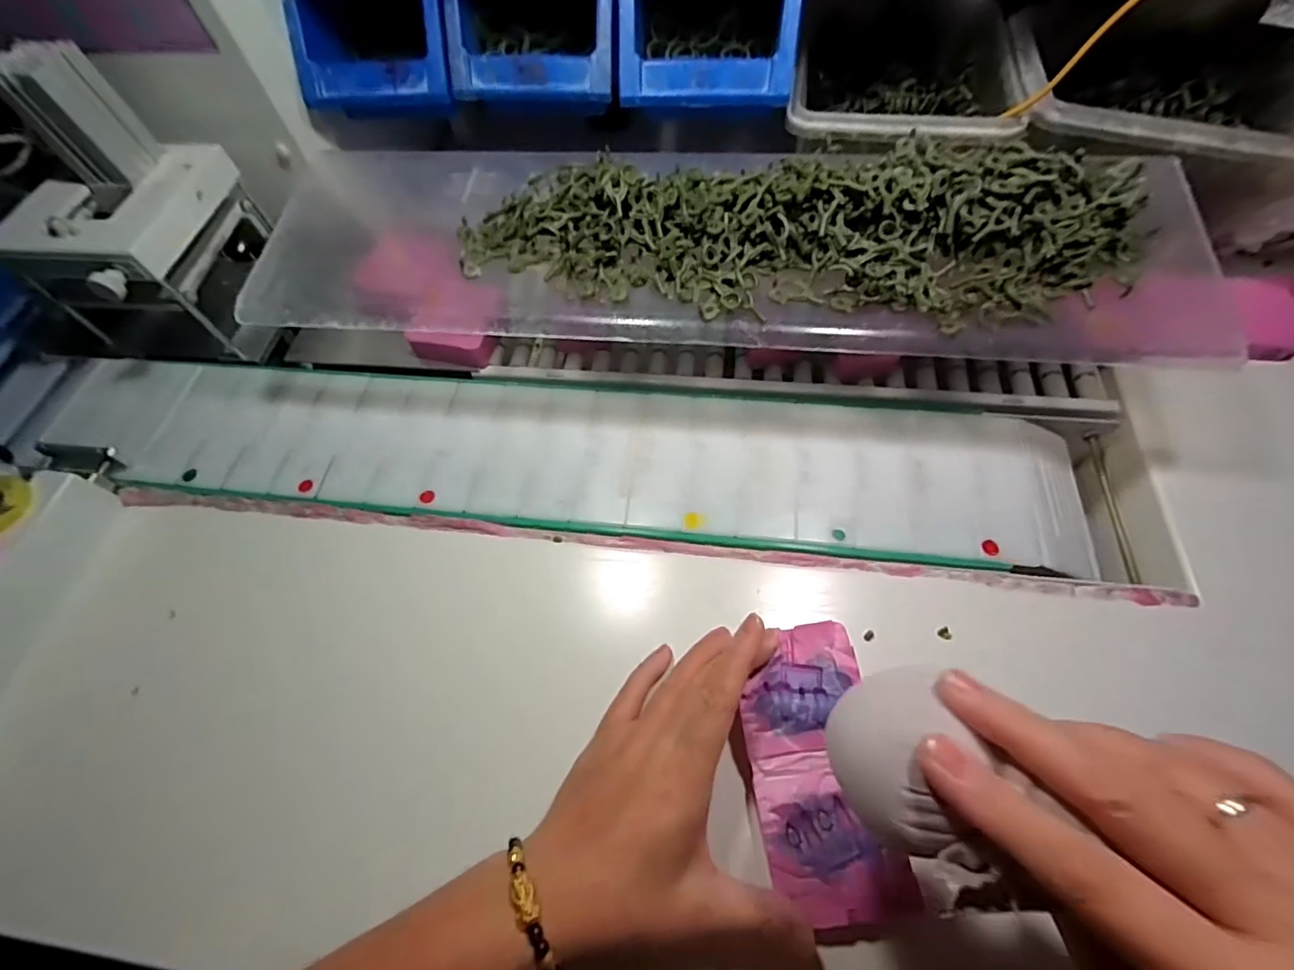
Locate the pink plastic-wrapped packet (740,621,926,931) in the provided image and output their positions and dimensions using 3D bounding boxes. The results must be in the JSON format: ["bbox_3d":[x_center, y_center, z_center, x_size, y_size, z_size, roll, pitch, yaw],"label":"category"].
[{"bbox_3d":[0.090,0.146,0.290,0.067,0.013,0.135,-4,67,2],"label":"pink plastic-wrapped packet"}]

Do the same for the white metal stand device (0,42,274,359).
[{"bbox_3d":[-0.404,-0.208,0.427,0.120,0.179,0.144,12,63,10],"label":"white metal stand device"}]

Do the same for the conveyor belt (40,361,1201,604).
[{"bbox_3d":[-0.057,-0.026,0.416,0.807,0.029,0.148,5,63,6],"label":"conveyor belt"}]

